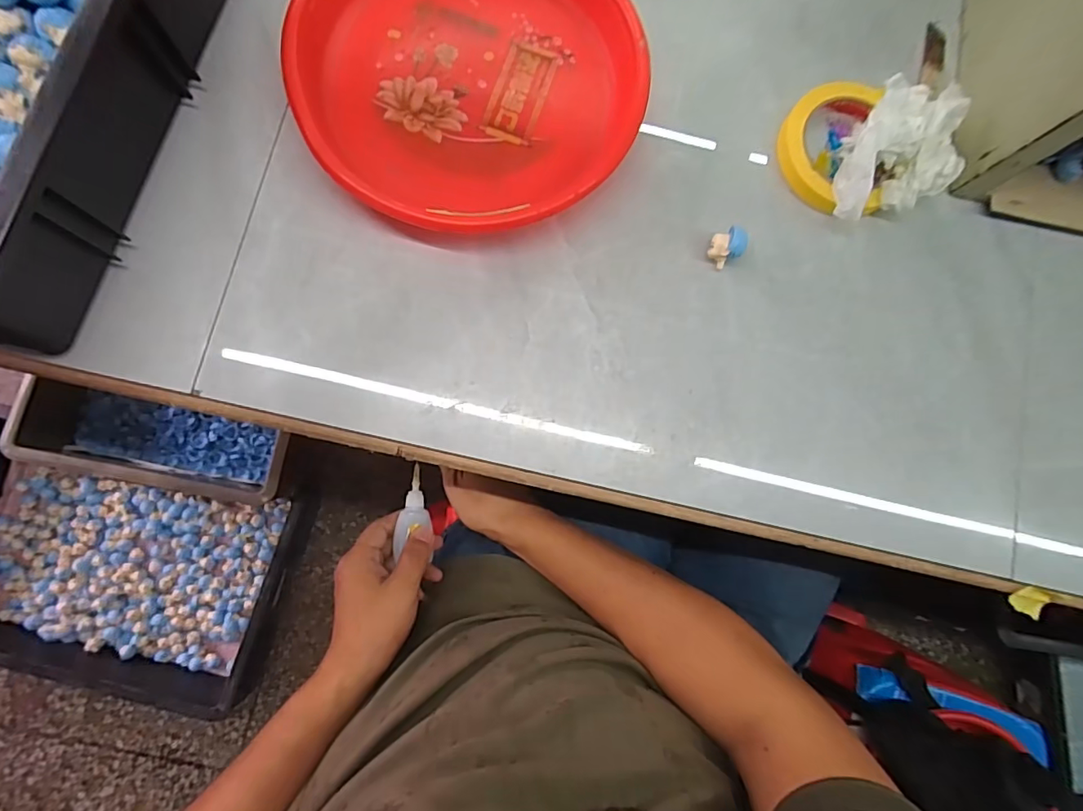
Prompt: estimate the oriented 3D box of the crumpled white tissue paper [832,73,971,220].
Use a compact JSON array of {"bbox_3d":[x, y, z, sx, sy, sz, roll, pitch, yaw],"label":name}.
[{"bbox_3d":[0.264,-0.193,0.393,0.094,0.050,0.087,-14,85,-5],"label":"crumpled white tissue paper"}]

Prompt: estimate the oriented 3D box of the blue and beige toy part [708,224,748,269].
[{"bbox_3d":[0.138,-0.118,0.387,0.025,0.027,0.023,0,84,-3],"label":"blue and beige toy part"}]

